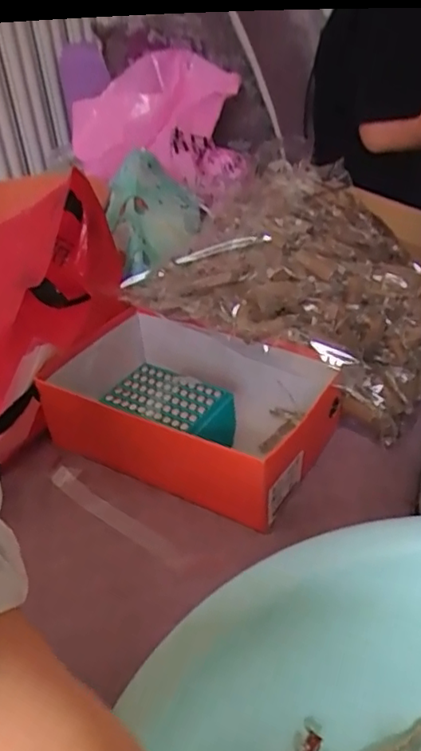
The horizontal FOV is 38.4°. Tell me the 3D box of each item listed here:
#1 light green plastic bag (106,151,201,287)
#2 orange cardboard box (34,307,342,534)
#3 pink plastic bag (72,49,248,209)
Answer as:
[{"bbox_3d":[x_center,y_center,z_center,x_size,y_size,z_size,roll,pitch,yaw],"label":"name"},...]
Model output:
[{"bbox_3d":[-0.084,-0.245,0.903,0.132,0.114,0.223,-8,33,-3],"label":"light green plastic bag"},{"bbox_3d":[-0.018,0.035,0.702,0.295,0.112,0.199,15,39,29],"label":"orange cardboard box"},{"bbox_3d":[-0.064,-0.502,1.180,0.333,0.195,0.290,18,40,32],"label":"pink plastic bag"}]

